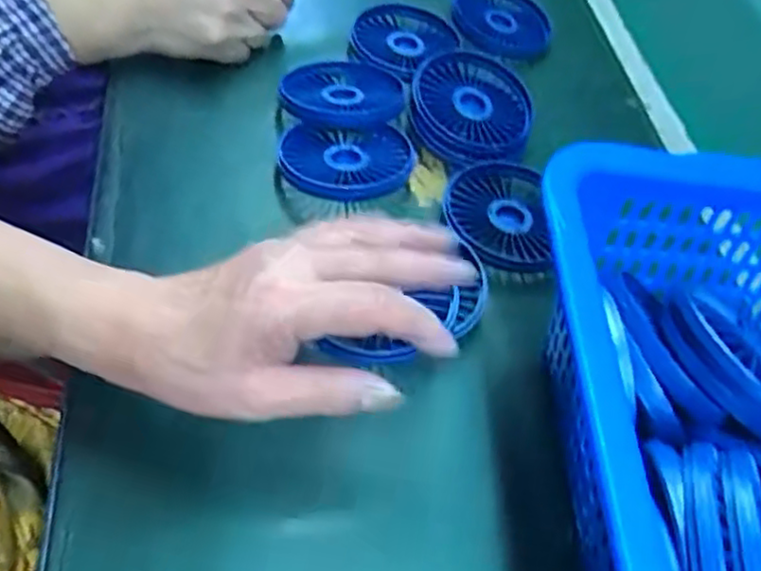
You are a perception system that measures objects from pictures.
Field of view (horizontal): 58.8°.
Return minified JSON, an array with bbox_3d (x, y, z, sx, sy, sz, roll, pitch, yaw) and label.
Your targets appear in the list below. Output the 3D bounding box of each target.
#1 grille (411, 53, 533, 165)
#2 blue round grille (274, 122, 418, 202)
[{"bbox_3d":[0.066,-0.127,0.484,0.085,0.026,0.093,6,54,-8],"label":"grille"},{"bbox_3d":[-0.021,-0.082,0.436,0.085,0.016,0.077,3,55,-10],"label":"blue round grille"}]

